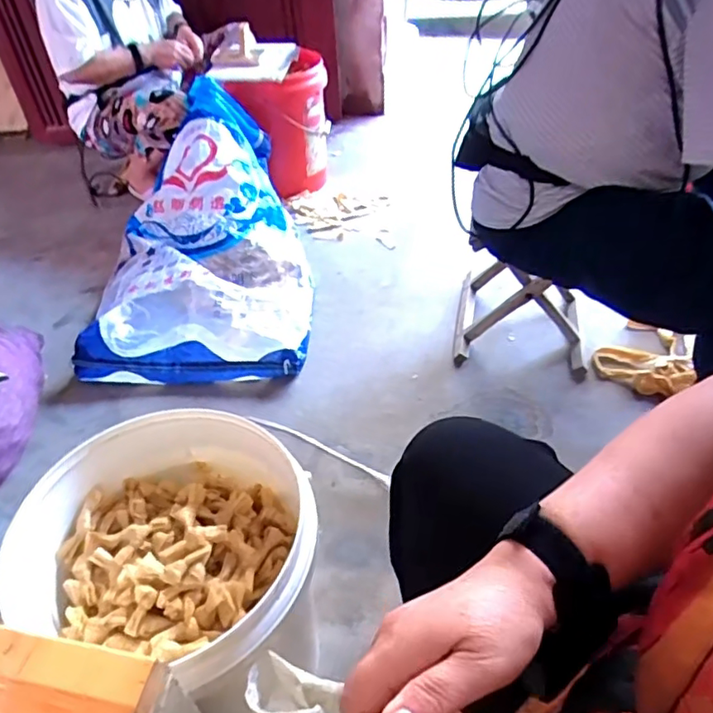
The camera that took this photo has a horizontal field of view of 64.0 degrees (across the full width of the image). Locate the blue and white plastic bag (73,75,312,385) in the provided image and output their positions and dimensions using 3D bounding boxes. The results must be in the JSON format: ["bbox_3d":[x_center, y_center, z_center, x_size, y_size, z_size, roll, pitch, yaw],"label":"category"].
[{"bbox_3d":[-0.366,-0.299,1.343,0.473,0.322,0.743,-5,43,-2],"label":"blue and white plastic bag"}]

